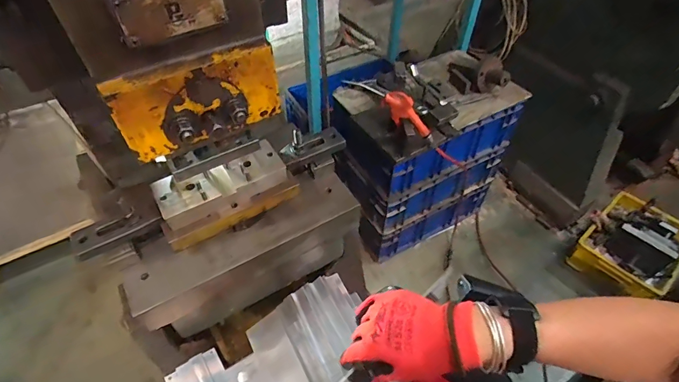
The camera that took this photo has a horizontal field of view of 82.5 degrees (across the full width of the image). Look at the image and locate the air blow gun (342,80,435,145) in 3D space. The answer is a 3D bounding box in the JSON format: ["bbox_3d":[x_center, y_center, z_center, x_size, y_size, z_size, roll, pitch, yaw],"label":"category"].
[{"bbox_3d":[0.147,-0.177,0.877,0.229,0.075,0.024,33,45,-23],"label":"air blow gun"}]

